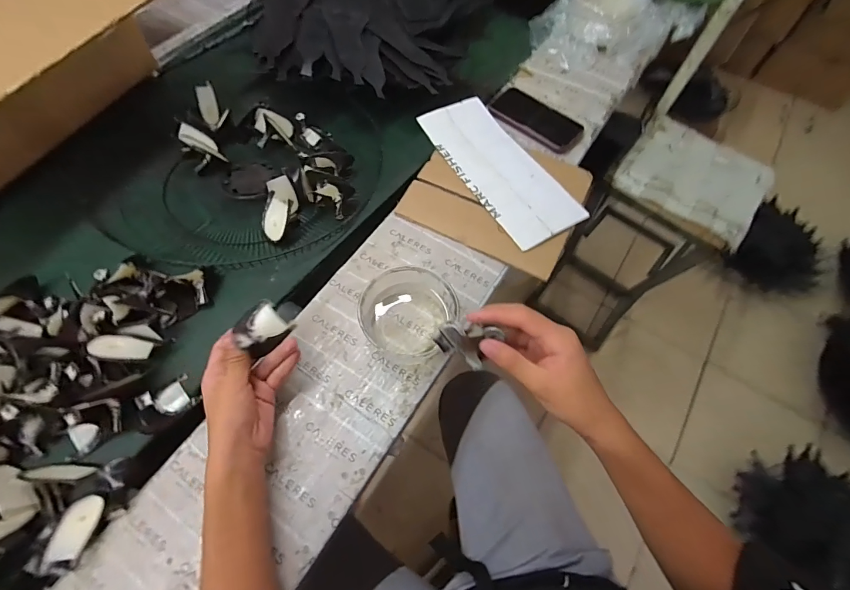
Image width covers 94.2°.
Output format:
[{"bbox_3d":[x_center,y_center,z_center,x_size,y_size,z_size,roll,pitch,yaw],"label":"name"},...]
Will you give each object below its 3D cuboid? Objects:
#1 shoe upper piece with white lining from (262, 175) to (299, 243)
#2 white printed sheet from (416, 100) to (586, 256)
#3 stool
[{"bbox_3d":[-0.218,-0.129,0.597,0.043,0.044,0.096,11,88,4],"label":"shoe upper piece with white lining"},{"bbox_3d":[0.118,-0.210,0.639,0.125,0.012,0.309,-27,68,-14],"label":"white printed sheet"},{"bbox_3d":[0.606,-0.136,1.202,0.313,0.666,0.330,36,67,15],"label":"stool"}]

